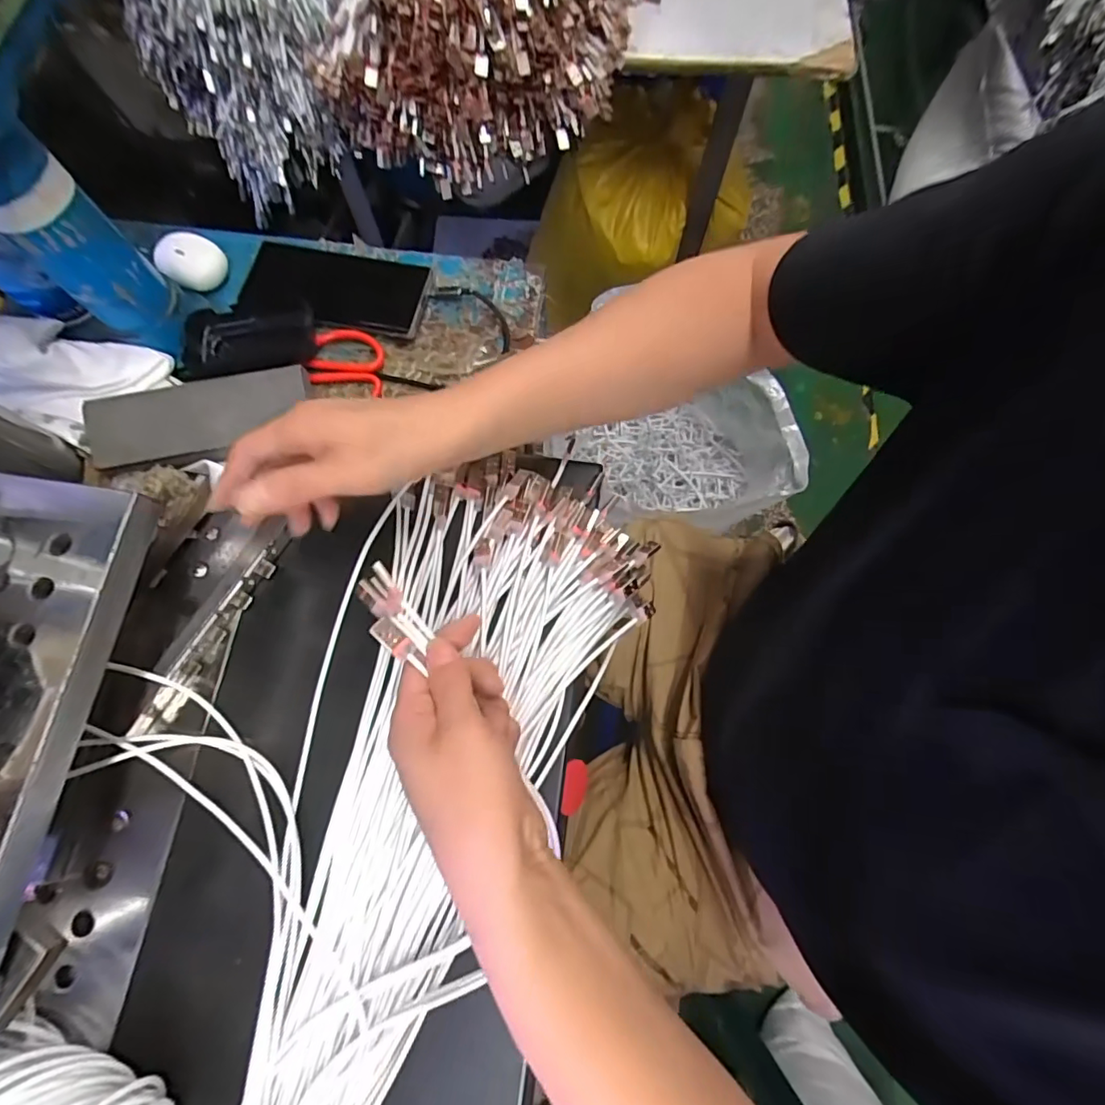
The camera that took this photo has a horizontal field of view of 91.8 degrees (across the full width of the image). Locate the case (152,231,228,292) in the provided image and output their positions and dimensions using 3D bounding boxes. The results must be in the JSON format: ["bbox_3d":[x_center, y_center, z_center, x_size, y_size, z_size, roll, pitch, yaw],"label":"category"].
[{"bbox_3d":[-0.318,-0.258,0.468,0.051,0.023,0.056,0,73,0],"label":"case"}]

